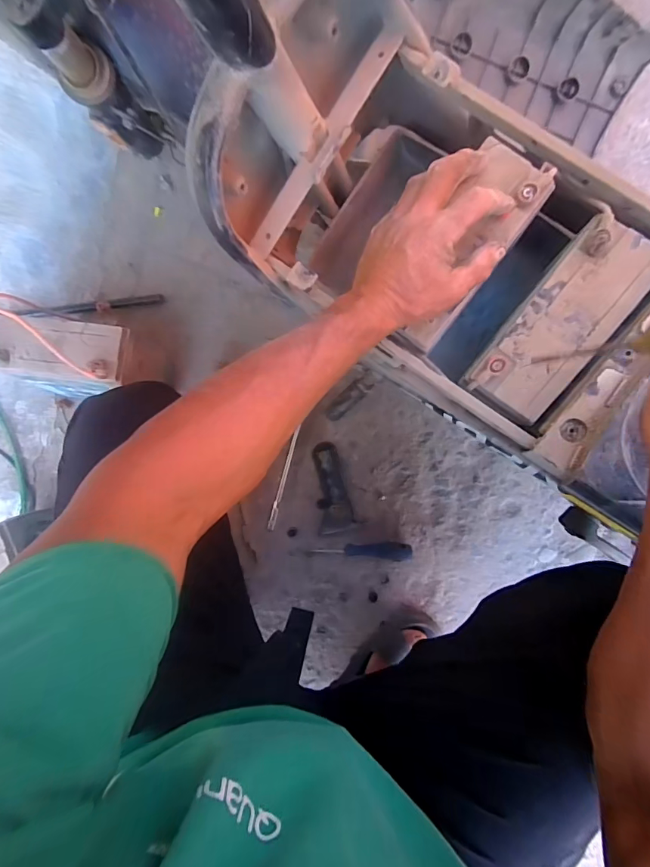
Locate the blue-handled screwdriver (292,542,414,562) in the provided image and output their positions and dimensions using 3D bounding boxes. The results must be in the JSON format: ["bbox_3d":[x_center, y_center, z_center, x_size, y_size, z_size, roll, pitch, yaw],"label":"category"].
[{"bbox_3d":[0.042,0.191,0.693,0.189,0.020,0.028,-6,90,8],"label":"blue-handled screwdriver"}]

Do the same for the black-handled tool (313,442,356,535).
[{"bbox_3d":[0.012,0.086,0.691,0.052,0.029,0.141,-6,90,8],"label":"black-handled tool"}]

